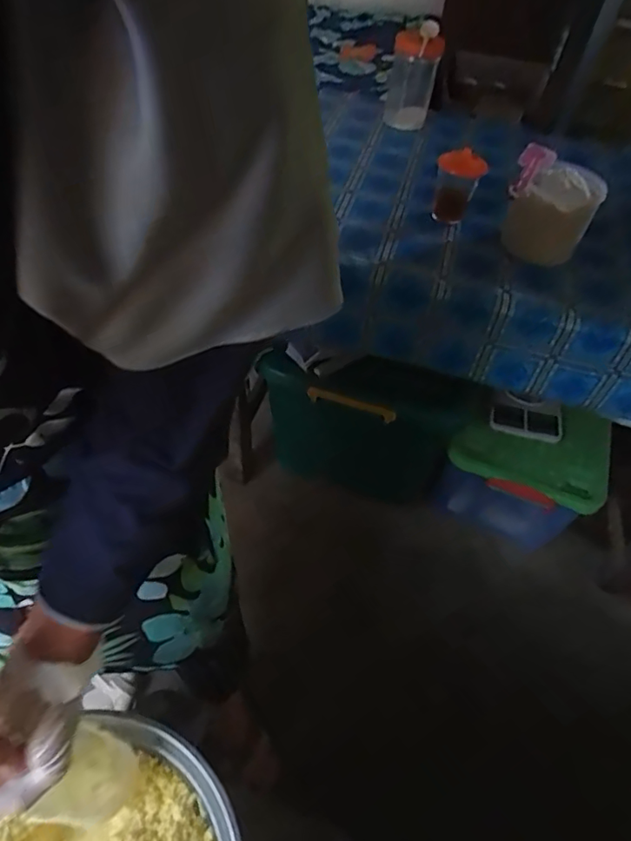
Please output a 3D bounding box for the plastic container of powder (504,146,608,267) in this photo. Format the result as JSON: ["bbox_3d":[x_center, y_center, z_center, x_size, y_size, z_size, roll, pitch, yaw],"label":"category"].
[{"bbox_3d":[0.370,-0.332,0.856,0.132,0.132,0.130,22,52,12],"label":"plastic container of powder"}]

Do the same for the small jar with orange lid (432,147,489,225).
[{"bbox_3d":[0.235,-0.392,0.893,0.073,0.102,0.069,3,51,-3],"label":"small jar with orange lid"}]

